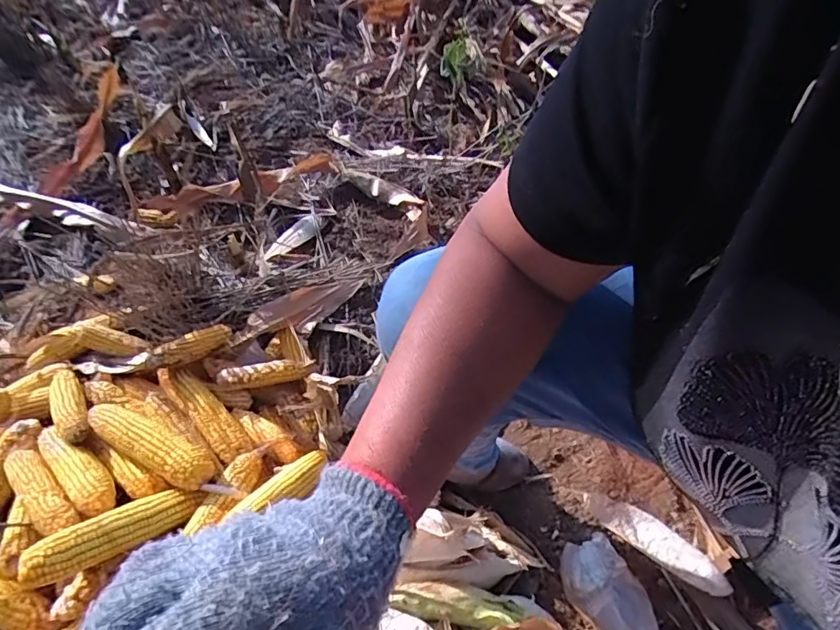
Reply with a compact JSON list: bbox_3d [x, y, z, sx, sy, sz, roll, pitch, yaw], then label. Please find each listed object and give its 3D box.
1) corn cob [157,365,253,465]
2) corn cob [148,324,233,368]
[{"bbox_3d":[-0.344,0.153,0.830,0.212,0.040,0.056,35,61,29],"label":"corn cob"},{"bbox_3d":[-0.391,0.055,0.894,0.038,0.039,0.147,25,31,25],"label":"corn cob"}]

